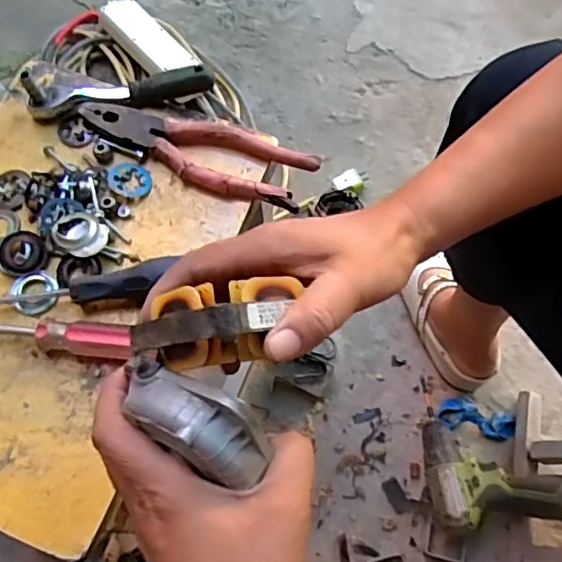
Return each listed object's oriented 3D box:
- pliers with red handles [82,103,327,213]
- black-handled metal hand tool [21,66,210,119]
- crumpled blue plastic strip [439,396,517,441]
[{"bbox_3d":[-0.068,-0.105,0.467,0.191,0.018,0.054,20,70,8],"label":"pliers with red handles"},{"bbox_3d":[-0.130,-0.160,0.485,0.146,0.031,0.024,-8,68,-3],"label":"black-handled metal hand tool"},{"bbox_3d":[0.269,0.187,0.824,0.100,0.012,0.047,14,69,6],"label":"crumpled blue plastic strip"}]

